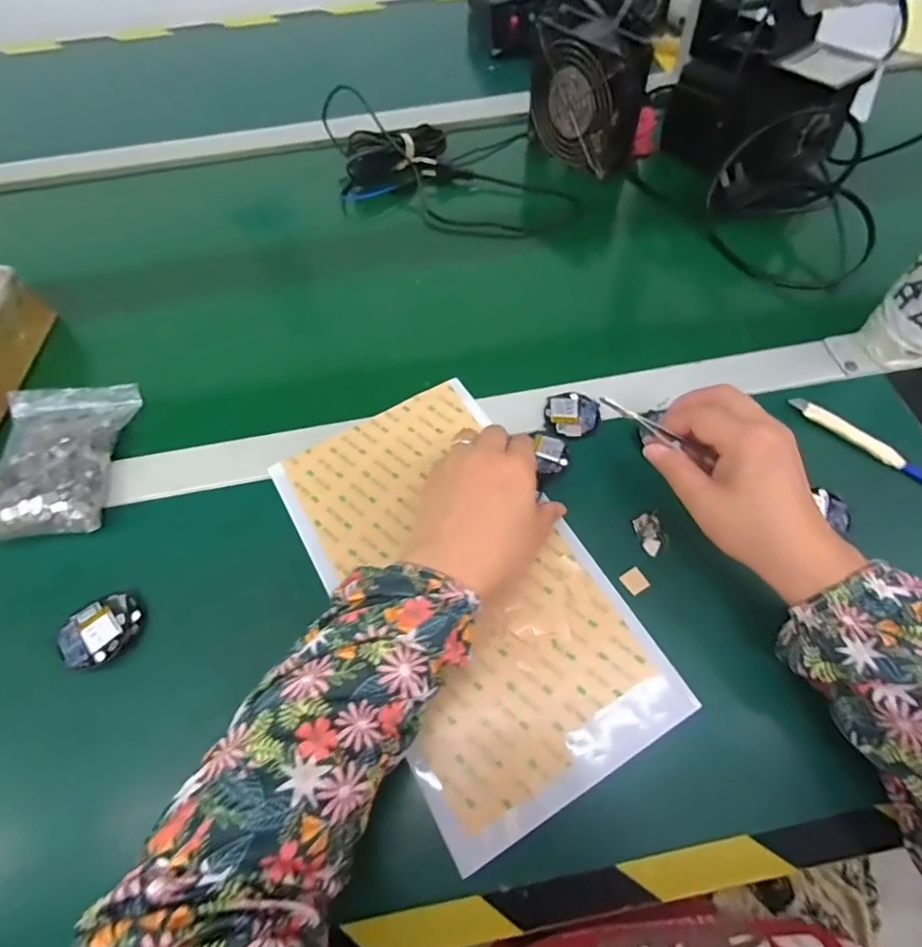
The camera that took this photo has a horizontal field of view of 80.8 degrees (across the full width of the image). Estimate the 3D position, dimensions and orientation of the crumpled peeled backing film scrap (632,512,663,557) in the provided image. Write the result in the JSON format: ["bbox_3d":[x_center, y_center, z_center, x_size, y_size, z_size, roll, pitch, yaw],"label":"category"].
[{"bbox_3d":[0.136,0.043,0.387,0.018,0.004,0.029,-17,62,-7],"label":"crumpled peeled backing film scrap"}]

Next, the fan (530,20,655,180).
[{"bbox_3d":[0.128,-0.390,0.561,0.051,0.108,0.114,-34,66,-15],"label":"fan"}]

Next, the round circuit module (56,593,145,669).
[{"bbox_3d":[-0.238,0.104,0.360,0.048,0.013,0.039,-40,67,-17],"label":"round circuit module"}]

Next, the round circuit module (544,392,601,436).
[{"bbox_3d":[0.090,-0.050,0.431,0.040,0.004,0.042,-1,62,2],"label":"round circuit module"}]

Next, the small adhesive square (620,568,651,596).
[{"bbox_3d":[0.120,0.074,0.373,0.016,0.004,0.016,-26,64,-11],"label":"small adhesive square"}]

